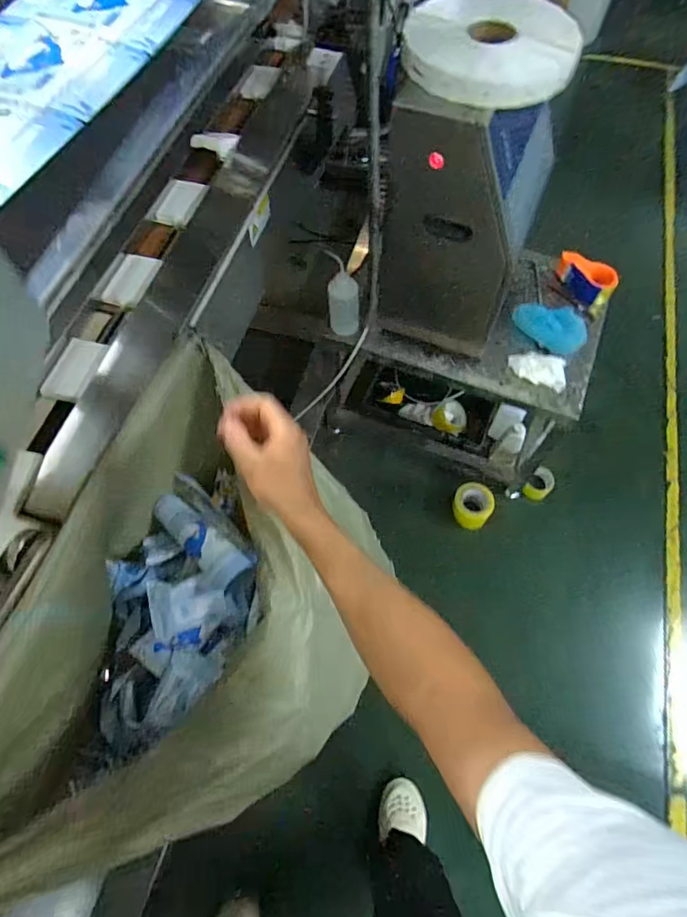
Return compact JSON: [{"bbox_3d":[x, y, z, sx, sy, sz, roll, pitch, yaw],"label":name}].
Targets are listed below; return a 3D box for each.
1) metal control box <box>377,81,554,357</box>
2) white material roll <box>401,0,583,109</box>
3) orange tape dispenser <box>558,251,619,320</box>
[{"bbox_3d":[0.249,-0.506,1.072,0.283,0.513,0.259,22,67,9],"label":"metal control box"},{"bbox_3d":[0.240,-0.676,0.831,0.278,0.049,0.233,18,67,8],"label":"white material roll"},{"bbox_3d":[0.663,-0.483,1.362,0.088,0.065,0.192,-25,68,-11],"label":"orange tape dispenser"}]

